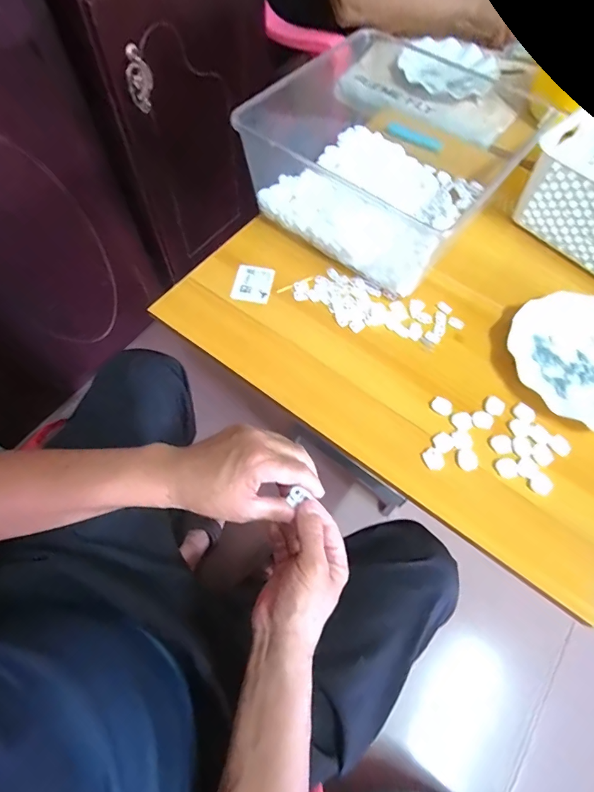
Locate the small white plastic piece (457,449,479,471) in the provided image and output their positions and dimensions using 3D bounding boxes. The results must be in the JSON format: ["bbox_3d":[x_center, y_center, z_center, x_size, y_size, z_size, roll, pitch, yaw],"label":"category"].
[{"bbox_3d":[0.188,0.070,0.451,0.022,0.004,0.023,1,64,-2],"label":"small white plastic piece"}]

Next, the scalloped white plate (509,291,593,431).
[{"bbox_3d":[0.357,-0.046,0.506,0.168,0.026,0.181,1,64,-2],"label":"scalloped white plate"}]

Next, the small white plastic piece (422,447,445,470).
[{"bbox_3d":[0.152,0.069,0.452,0.021,0.004,0.024,-21,67,-12],"label":"small white plastic piece"}]

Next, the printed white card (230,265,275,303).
[{"bbox_3d":[-0.060,-0.154,0.559,0.051,0.004,0.061,10,64,2],"label":"printed white card"}]

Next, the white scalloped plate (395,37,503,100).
[{"bbox_3d":[0.290,-0.626,0.786,0.179,0.028,0.169,1,64,-2],"label":"white scalloped plate"}]

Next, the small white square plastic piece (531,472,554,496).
[{"bbox_3d":[0.264,0.095,0.442,0.022,0.007,0.023,-16,66,-10],"label":"small white square plastic piece"}]

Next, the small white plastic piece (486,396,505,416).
[{"bbox_3d":[0.234,0.012,0.484,0.022,0.004,0.025,36,68,14],"label":"small white plastic piece"}]

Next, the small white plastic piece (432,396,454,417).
[{"bbox_3d":[0.171,0.011,0.479,0.024,0.004,0.022,1,64,-2],"label":"small white plastic piece"}]

